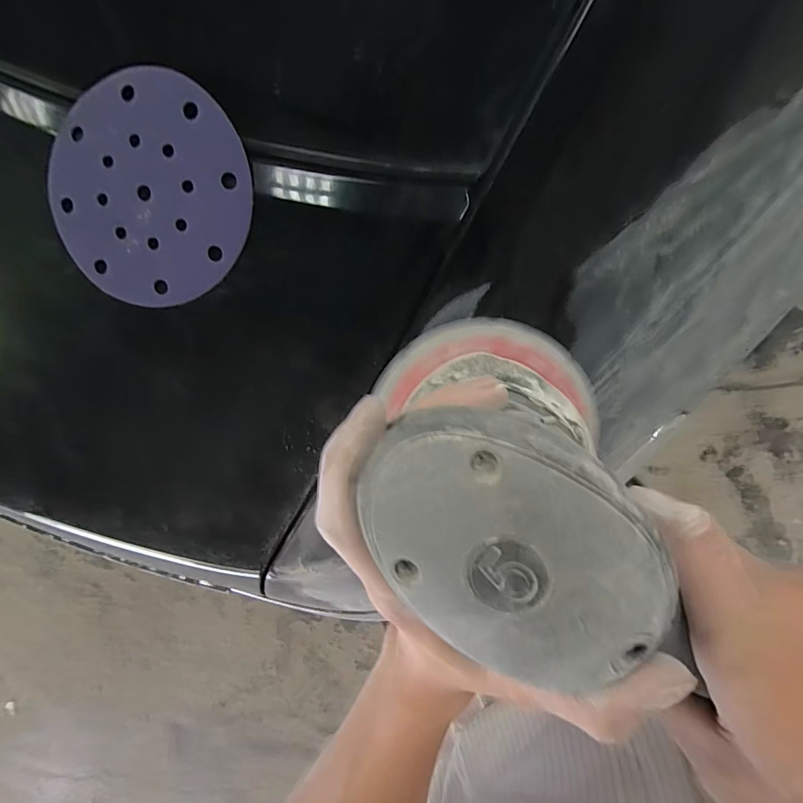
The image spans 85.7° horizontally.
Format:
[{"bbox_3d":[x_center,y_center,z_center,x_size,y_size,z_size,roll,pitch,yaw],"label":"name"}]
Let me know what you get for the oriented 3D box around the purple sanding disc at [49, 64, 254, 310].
[{"bbox_3d":[-0.171,-0.141,0.293,0.147,0.007,0.139,2,102,11],"label":"purple sanding disc"}]

